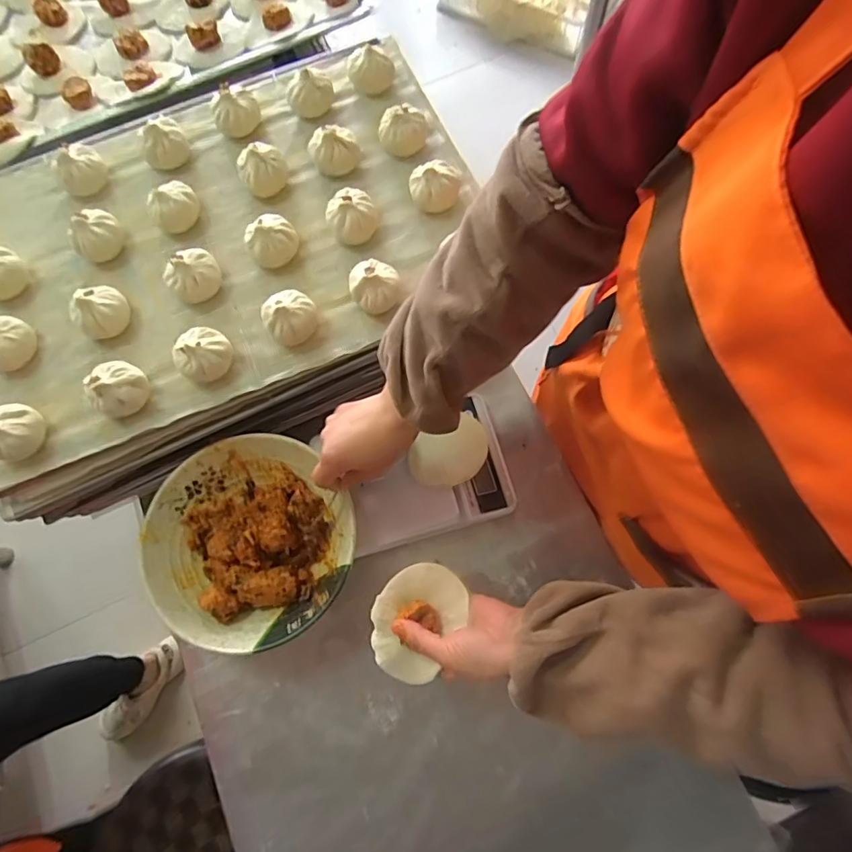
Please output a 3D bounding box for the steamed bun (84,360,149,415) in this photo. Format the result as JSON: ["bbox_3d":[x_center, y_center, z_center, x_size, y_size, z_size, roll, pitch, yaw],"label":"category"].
[{"bbox_3d":[-0.307,-0.037,0.516,0.045,0.031,0.052,28,75,11],"label":"steamed bun"}]

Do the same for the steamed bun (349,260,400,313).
[{"bbox_3d":[-0.054,-0.148,0.545,0.053,0.041,0.051,-1,72,2],"label":"steamed bun"}]

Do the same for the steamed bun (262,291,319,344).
[{"bbox_3d":[-0.141,-0.114,0.539,0.055,0.042,0.048,-30,73,-7],"label":"steamed bun"}]

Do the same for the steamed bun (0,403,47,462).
[{"bbox_3d":[-0.408,0.004,0.508,0.044,0.038,0.055,20,74,9],"label":"steamed bun"}]

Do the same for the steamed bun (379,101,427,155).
[{"bbox_3d":[-0.026,-0.338,0.601,0.054,0.043,0.047,-16,72,-3],"label":"steamed bun"}]

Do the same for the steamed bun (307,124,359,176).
[{"bbox_3d":[-0.106,-0.317,0.598,0.057,0.039,0.044,-16,72,-3],"label":"steamed bun"}]

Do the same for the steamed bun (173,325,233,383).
[{"bbox_3d":[-0.228,-0.074,0.527,0.049,0.032,0.054,37,77,13],"label":"steamed bun"}]

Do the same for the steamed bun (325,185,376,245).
[{"bbox_3d":[-0.082,-0.231,0.571,0.055,0.041,0.051,-1,72,2],"label":"steamed bun"}]

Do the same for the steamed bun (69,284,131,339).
[{"bbox_3d":[-0.341,-0.121,0.542,0.048,0.037,0.054,37,77,13],"label":"steamed bun"}]

